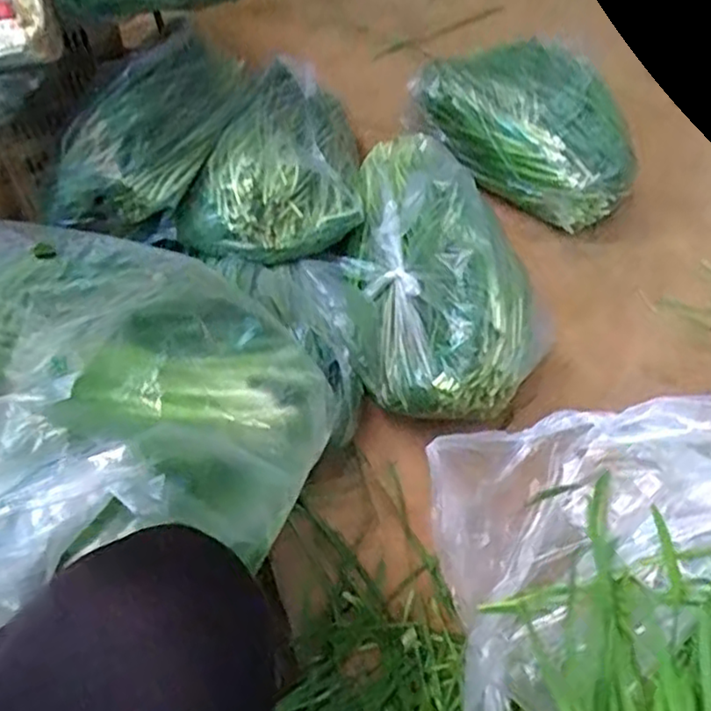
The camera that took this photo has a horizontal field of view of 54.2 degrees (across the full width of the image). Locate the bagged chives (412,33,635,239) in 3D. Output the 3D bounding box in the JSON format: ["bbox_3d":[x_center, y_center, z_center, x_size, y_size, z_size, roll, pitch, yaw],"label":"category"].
[{"bbox_3d":[0.266,-0.372,1.126,0.188,0.168,0.388,-31,57,-23],"label":"bagged chives"}]

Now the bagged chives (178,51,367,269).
[{"bbox_3d":[-0.116,-0.334,1.084,0.246,0.121,0.477,1,51,0],"label":"bagged chives"}]

